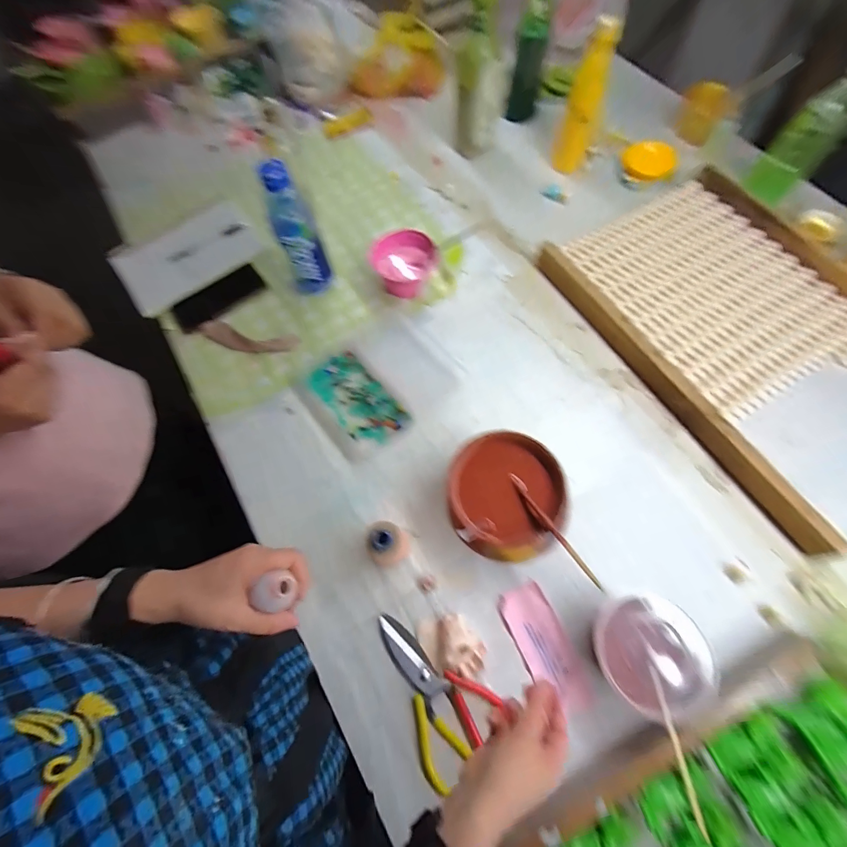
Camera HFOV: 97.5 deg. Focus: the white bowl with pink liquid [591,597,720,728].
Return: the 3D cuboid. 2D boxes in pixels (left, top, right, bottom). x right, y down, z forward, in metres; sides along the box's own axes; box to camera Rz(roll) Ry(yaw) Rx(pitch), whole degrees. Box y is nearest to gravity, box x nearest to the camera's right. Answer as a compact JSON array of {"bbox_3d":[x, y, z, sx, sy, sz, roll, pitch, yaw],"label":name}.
[{"bbox_3d":[0.256,0.257,0.416,0.115,0.067,0.114,-1,67,1],"label":"white bowl with pink liquid"}]

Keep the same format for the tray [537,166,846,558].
[{"bbox_3d":[0.532,-0.162,0.604,0.426,0.040,0.588,-31,70,-11],"label":"tray"}]

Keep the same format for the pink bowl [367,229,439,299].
[{"bbox_3d":[-0.033,-0.273,0.646,0.110,0.059,0.100,-13,69,-3],"label":"pink bowl"}]

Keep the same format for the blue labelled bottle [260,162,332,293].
[{"bbox_3d":[-0.198,-0.298,0.580,0.068,0.208,0.062,-17,68,-6],"label":"blue labelled bottle"}]

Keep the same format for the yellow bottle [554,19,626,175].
[{"bbox_3d":[0.296,-0.584,0.680,0.058,0.209,0.045,21,71,10],"label":"yellow bottle"}]

